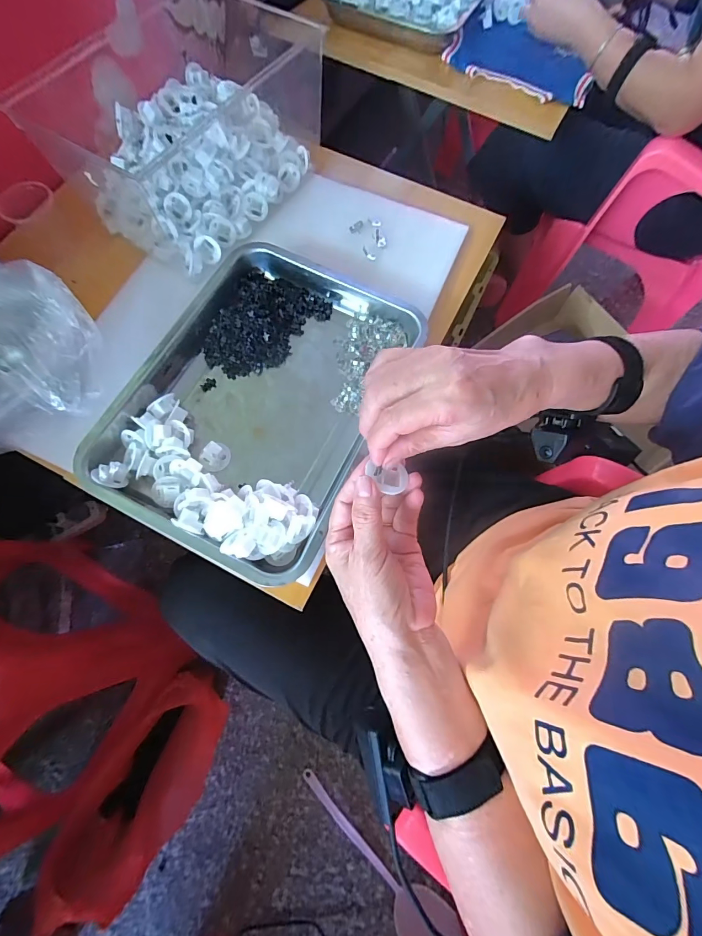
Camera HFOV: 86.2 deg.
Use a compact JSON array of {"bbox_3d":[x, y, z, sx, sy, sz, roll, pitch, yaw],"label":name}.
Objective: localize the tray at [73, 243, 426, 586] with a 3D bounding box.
[{"bbox_3d":[-0.112,-0.089,0.446,0.286,0.048,0.366,25,72,6],"label":"tray"}]

